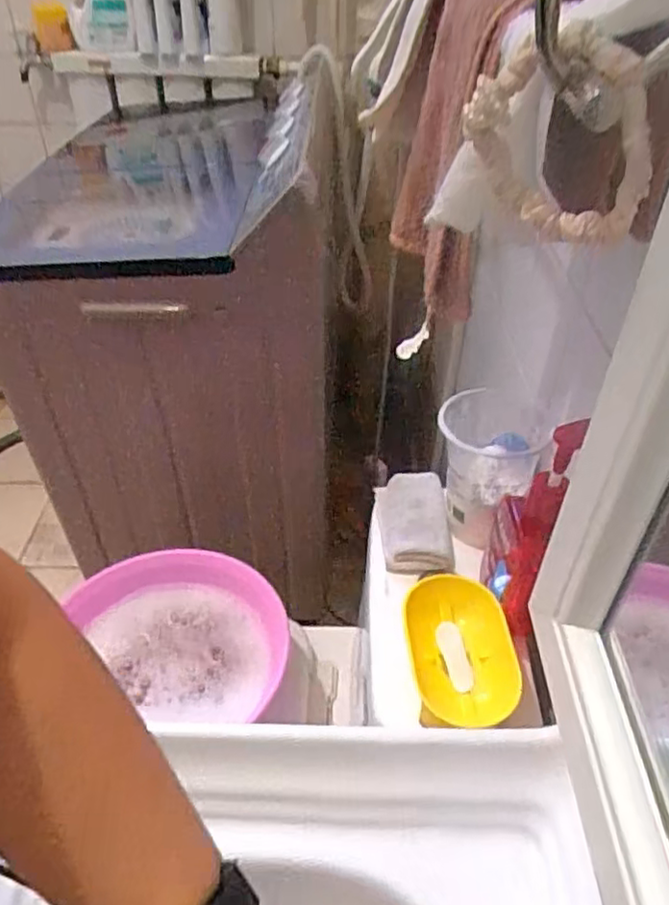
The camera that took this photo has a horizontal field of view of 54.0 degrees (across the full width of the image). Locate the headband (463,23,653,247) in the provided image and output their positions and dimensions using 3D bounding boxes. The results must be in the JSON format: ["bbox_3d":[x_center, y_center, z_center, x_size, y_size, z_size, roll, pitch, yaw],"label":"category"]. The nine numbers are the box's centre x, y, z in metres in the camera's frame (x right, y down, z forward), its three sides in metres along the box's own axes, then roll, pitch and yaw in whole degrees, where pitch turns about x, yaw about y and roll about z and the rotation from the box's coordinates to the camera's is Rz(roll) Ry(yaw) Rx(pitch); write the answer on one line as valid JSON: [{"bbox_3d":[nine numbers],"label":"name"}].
[{"bbox_3d":[0.077,-0.109,0.227,0.067,0.062,0.016,26,46,26],"label":"headband"}]

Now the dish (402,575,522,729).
[{"bbox_3d":[0.116,0.183,0.596,0.094,0.046,0.144,-1,40,-3],"label":"dish"}]

